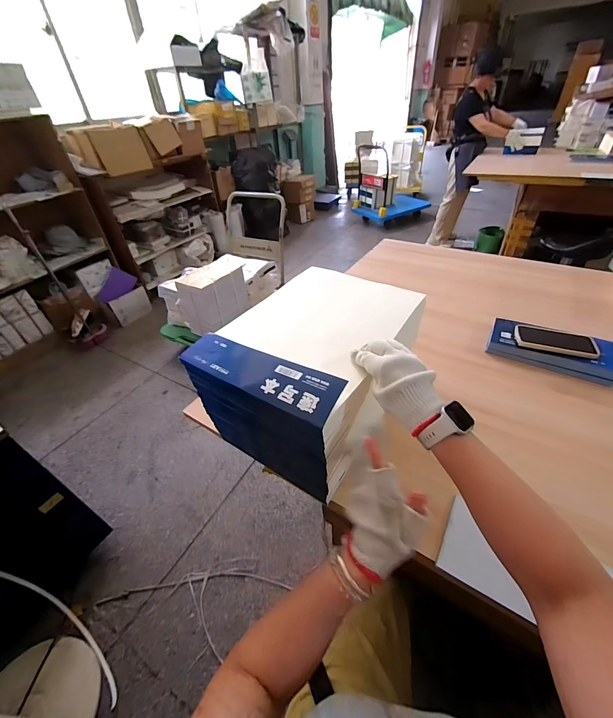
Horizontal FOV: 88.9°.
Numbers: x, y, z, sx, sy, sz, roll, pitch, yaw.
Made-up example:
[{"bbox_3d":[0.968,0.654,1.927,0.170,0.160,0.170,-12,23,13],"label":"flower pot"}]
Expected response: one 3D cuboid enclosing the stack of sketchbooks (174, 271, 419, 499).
[{"bbox_3d":[0.021,0.008,0.587,0.253,0.226,0.358,22,47,28],"label":"stack of sketchbooks"}]

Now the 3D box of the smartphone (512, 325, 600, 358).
[{"bbox_3d":[0.618,-0.046,0.780,0.170,0.012,0.080,15,51,22],"label":"smartphone"}]

